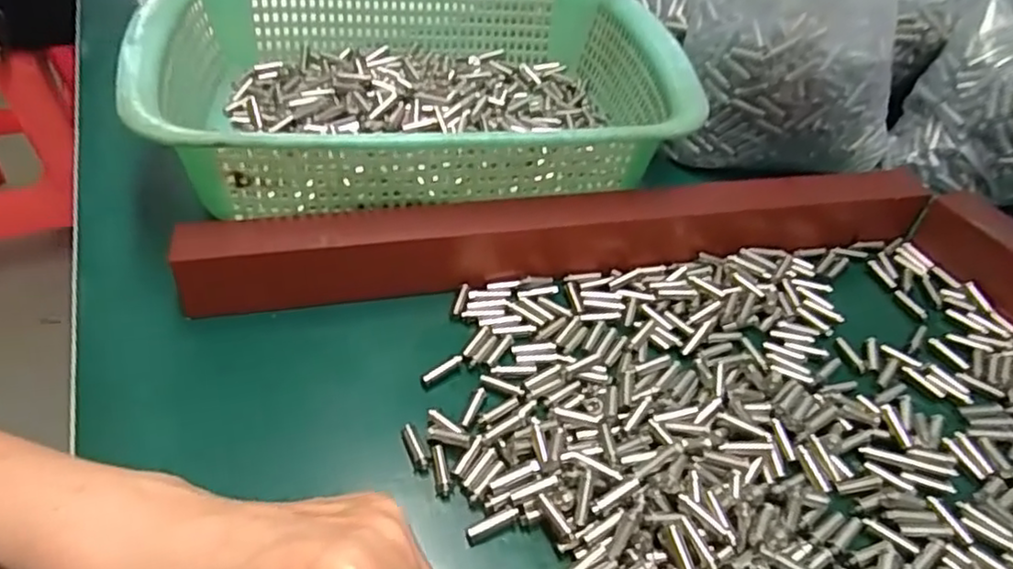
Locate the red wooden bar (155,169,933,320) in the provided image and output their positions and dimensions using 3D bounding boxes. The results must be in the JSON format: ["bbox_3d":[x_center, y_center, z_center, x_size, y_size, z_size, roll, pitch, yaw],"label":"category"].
[{"bbox_3d":[0.038,-0.028,0.361,0.385,0.039,0.031,-7,44,-11],"label":"red wooden bar"}]

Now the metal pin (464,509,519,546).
[{"bbox_3d":[-0.005,0.092,0.261,0.022,0.006,0.006,-18,47,-21],"label":"metal pin"}]

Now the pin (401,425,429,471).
[{"bbox_3d":[-0.038,0.067,0.282,0.006,0.005,0.020,-16,46,-20],"label":"pin"}]

